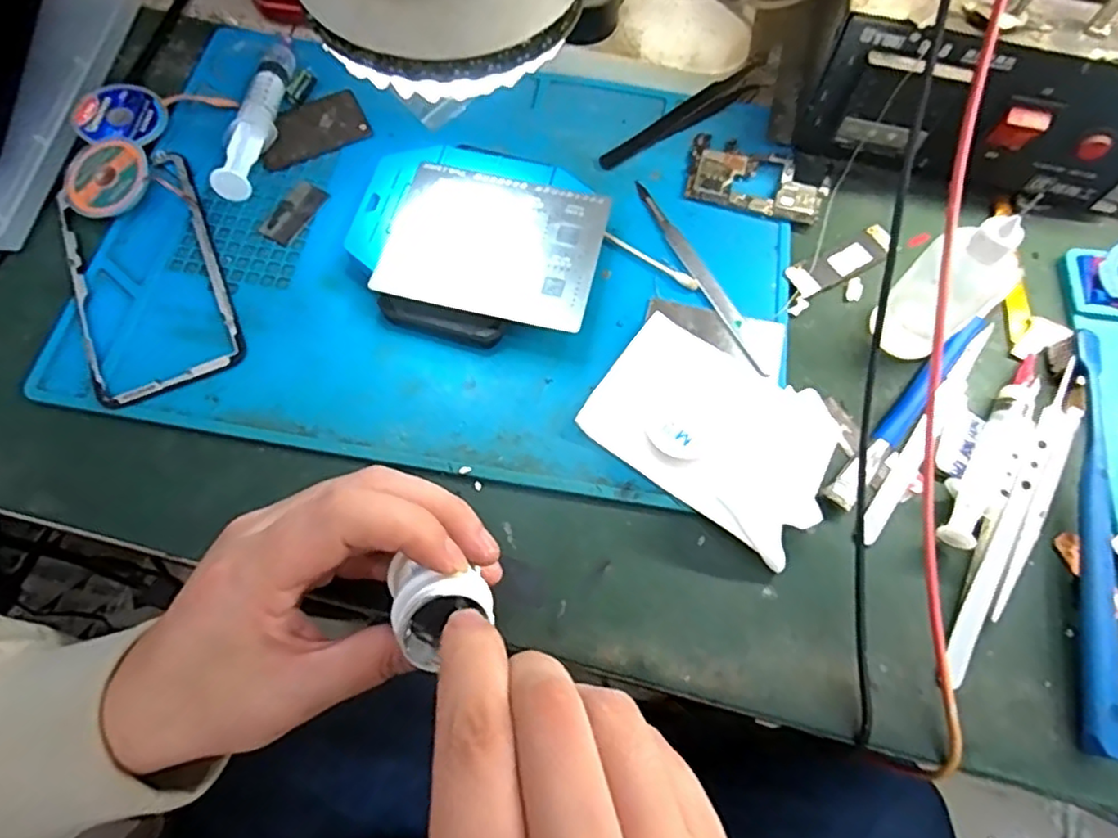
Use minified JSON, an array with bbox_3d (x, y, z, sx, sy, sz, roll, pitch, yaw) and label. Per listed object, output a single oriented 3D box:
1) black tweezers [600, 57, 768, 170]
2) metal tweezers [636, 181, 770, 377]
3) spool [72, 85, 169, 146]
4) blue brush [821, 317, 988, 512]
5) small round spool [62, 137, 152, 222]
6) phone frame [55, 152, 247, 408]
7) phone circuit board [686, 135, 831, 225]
[{"bbox_3d":[0.073,-0.177,0.363,0.117,0.017,0.012,-30,72,-12],"label":"black tweezers"},{"bbox_3d":[0.072,-0.076,0.329,0.009,0.004,0.127,-25,71,-10],"label":"metal tweezers"},{"bbox_3d":[-0.240,-0.167,0.353,0.042,0.011,0.038,1,68,-1],"label":"spool"},{"bbox_3d":[0.166,-0.006,0.301,0.012,0.007,0.127,41,73,14],"label":"blue brush"},{"bbox_3d":[-0.238,-0.126,0.335,0.043,0.009,0.043,30,89,9],"label":"small round spool"},{"bbox_3d":[-0.208,-0.073,0.321,0.069,0.005,0.140,-24,70,-10],"label":"phone frame"},{"bbox_3d":[0.109,-0.131,0.352,0.075,0.005,0.041,15,69,5],"label":"phone circuit board"}]

